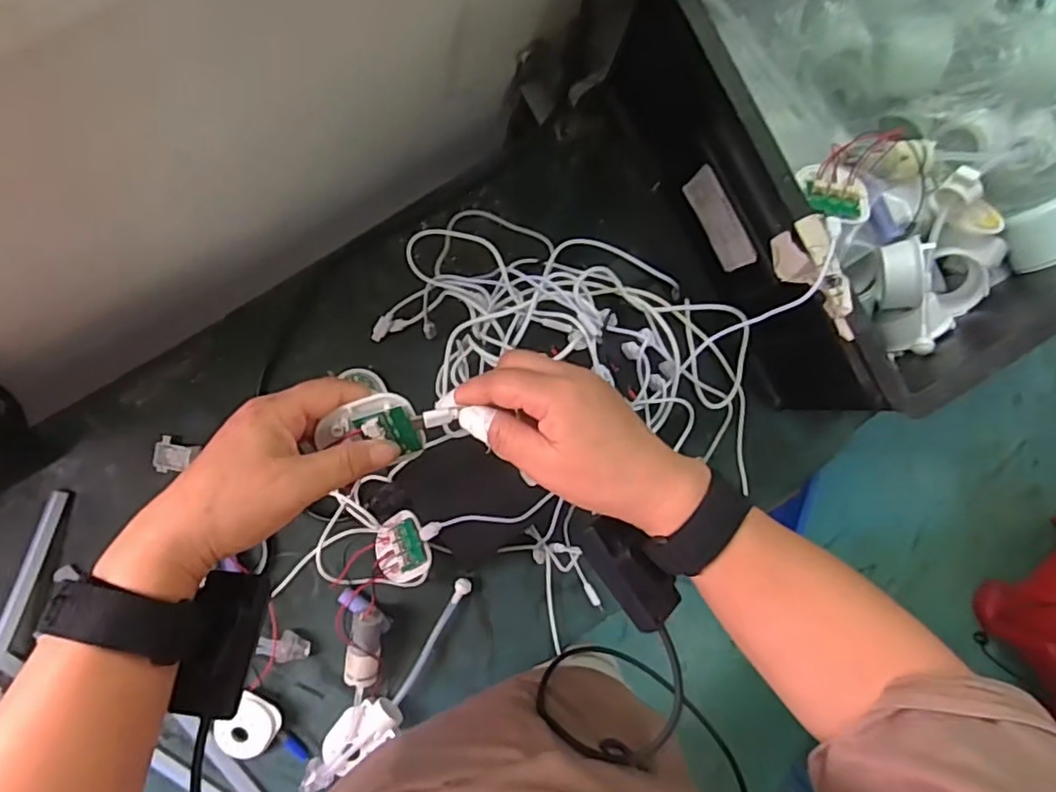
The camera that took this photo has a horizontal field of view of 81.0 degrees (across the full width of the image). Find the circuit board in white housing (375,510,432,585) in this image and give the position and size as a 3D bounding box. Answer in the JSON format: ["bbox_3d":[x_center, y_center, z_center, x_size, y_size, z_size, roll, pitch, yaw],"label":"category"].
[{"bbox_3d":[-0.098,0.118,0.477,0.057,0.012,0.052,-29,74,34],"label":"circuit board in white housing"}]

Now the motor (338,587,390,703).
[{"bbox_3d":[-0.134,0.204,0.513,0.036,0.034,0.089,-6,87,-7],"label":"motor"}]

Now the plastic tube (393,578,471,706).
[{"bbox_3d":[-0.081,0.209,0.530,0.013,0.012,0.116,30,84,-4],"label":"plastic tube"}]

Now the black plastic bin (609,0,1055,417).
[{"bbox_3d":[0.356,-0.247,0.489,0.493,0.151,0.373,-23,90,-8],"label":"black plastic bin"}]

